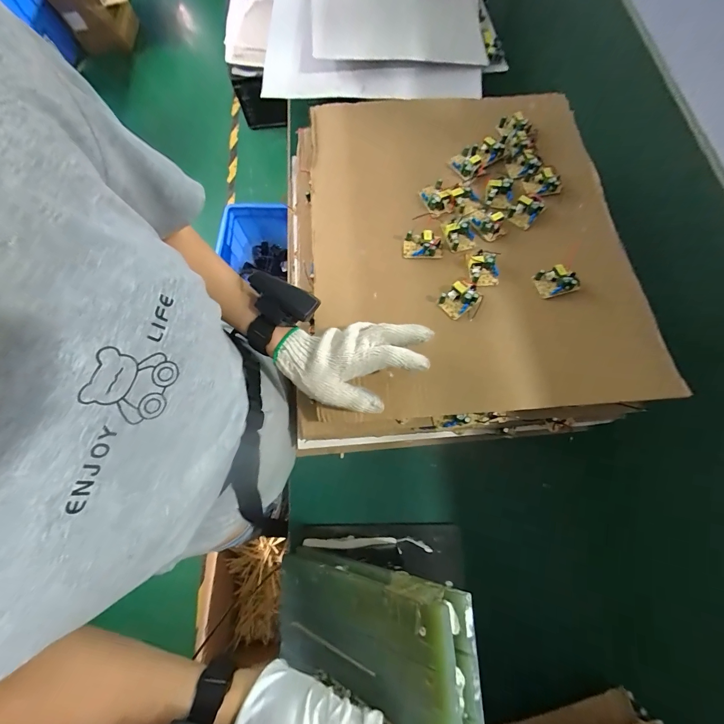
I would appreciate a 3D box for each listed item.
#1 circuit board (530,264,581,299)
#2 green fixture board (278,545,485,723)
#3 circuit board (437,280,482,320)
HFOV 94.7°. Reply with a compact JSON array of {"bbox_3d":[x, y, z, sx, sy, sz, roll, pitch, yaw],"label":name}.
[{"bbox_3d":[0.245,-0.102,0.418,0.046,0.019,0.033,-13,72,-3],"label":"circuit board"},{"bbox_3d":[-0.004,0.282,0.299,0.030,0.245,0.178,9,71,-38],"label":"green fixture board"},{"bbox_3d":[0.120,-0.079,0.413,0.045,0.020,0.034,-39,75,-11],"label":"circuit board"}]

